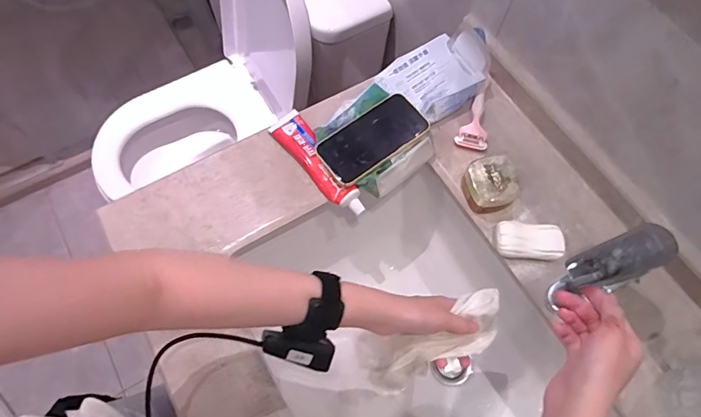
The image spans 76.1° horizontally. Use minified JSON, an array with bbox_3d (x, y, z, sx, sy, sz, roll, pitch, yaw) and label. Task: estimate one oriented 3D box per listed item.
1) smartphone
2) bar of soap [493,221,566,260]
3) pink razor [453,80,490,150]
[{"bbox_3d":[0.031,-0.092,0.596,0.149,0.015,0.072,-36,70,-11],"label":"smartphone"},{"bbox_3d":[0.218,0.041,0.556,0.077,0.032,0.043,4,68,-1],"label":"bar of soap"},{"bbox_3d":[0.186,-0.134,0.633,0.041,0.021,0.117,23,69,6],"label":"pink razor"}]

